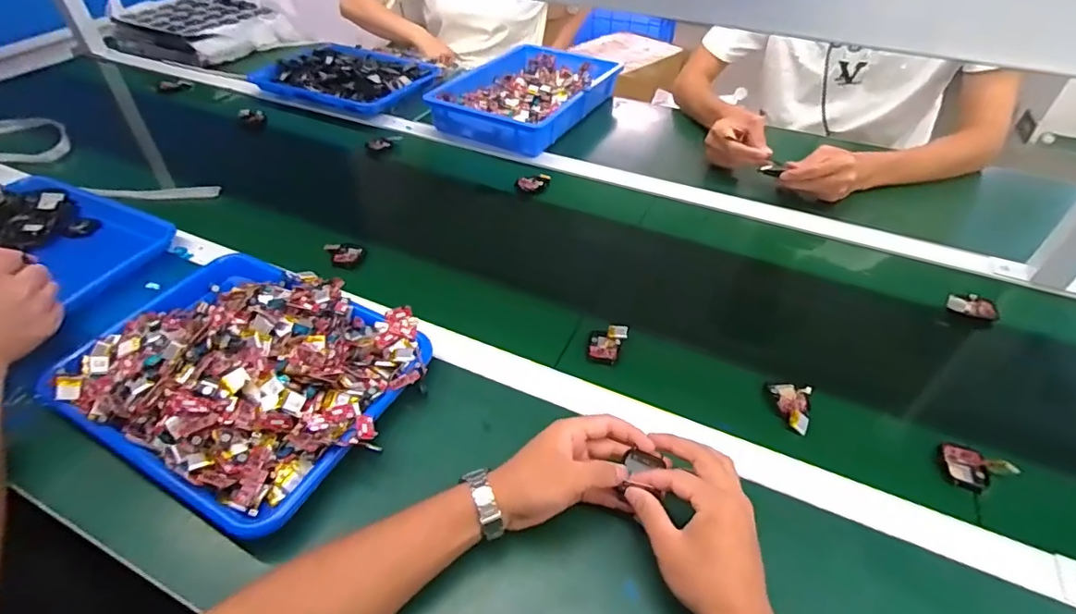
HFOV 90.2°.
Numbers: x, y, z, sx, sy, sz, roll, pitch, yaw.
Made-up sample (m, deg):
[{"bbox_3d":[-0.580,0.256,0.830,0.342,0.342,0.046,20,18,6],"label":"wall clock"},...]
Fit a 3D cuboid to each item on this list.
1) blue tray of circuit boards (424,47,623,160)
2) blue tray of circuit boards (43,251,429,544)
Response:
[{"bbox_3d":[-0.020,-0.426,1.068,0.270,0.059,0.369,22,48,21],"label":"blue tray of circuit boards"},{"bbox_3d":[-0.305,0.047,0.550,0.341,0.075,0.261,20,48,19],"label":"blue tray of circuit boards"}]

